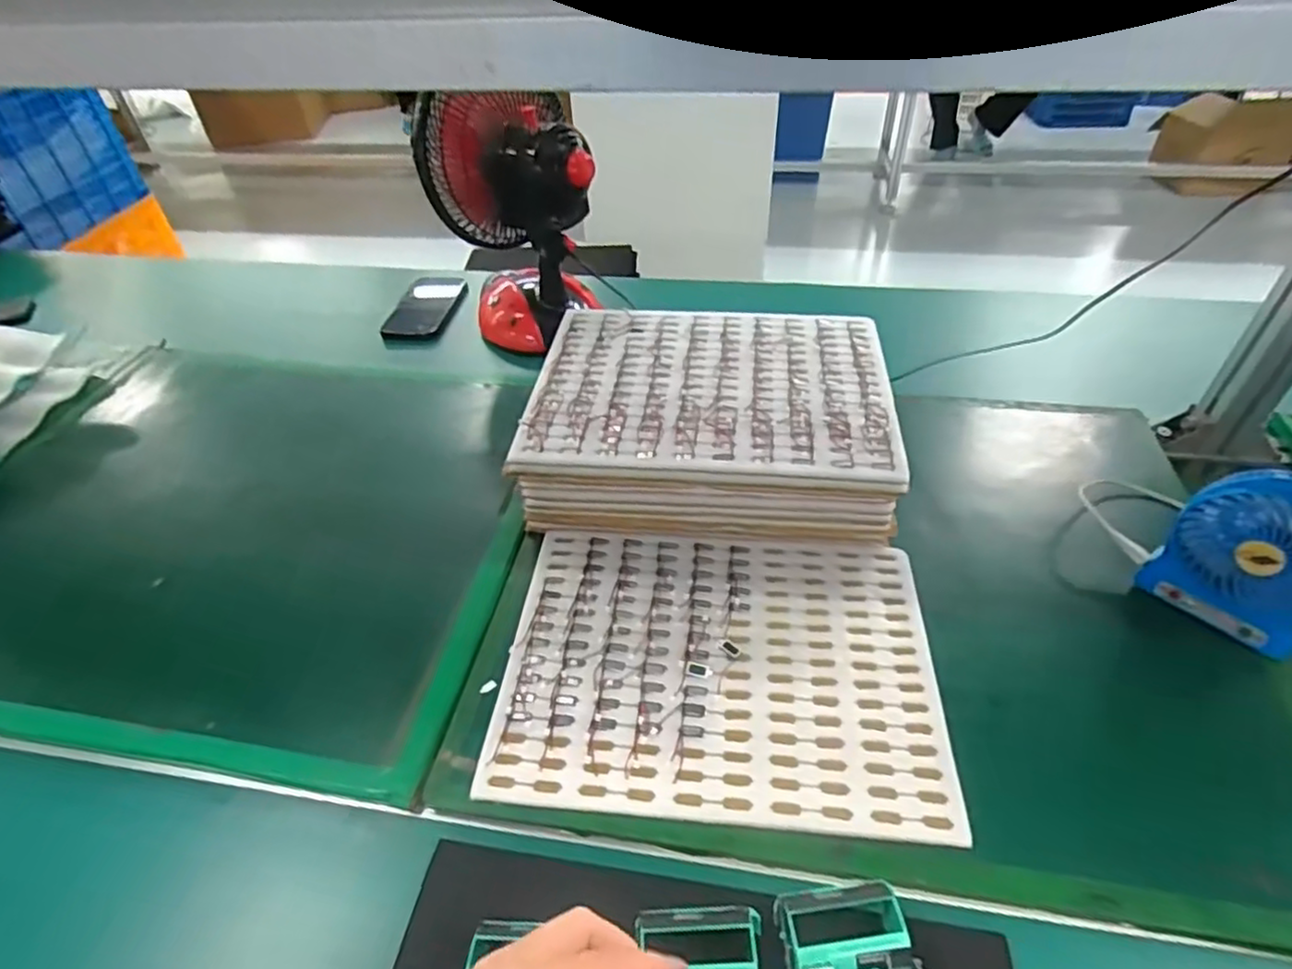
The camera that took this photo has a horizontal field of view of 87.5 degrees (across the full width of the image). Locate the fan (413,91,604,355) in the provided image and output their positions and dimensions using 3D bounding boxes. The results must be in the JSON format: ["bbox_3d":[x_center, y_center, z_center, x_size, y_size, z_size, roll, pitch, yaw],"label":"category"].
[{"bbox_3d":[-0.151,-0.328,0.845,0.183,0.294,0.162,-3,45,0],"label":"fan"}]

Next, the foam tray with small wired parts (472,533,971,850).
[{"bbox_3d":[0.055,0.136,0.521,0.317,0.010,0.237,3,45,6],"label":"foam tray with small wired parts"}]

